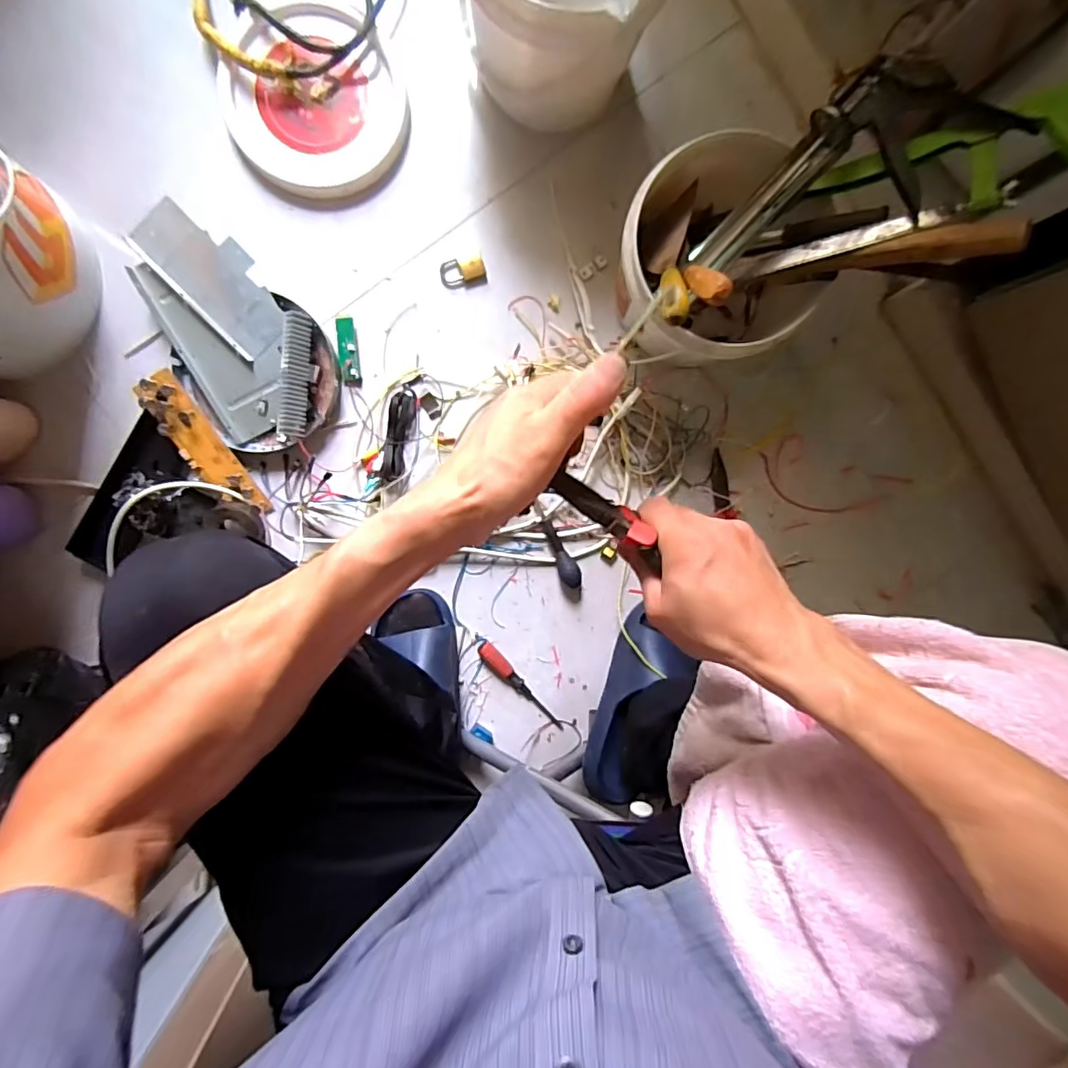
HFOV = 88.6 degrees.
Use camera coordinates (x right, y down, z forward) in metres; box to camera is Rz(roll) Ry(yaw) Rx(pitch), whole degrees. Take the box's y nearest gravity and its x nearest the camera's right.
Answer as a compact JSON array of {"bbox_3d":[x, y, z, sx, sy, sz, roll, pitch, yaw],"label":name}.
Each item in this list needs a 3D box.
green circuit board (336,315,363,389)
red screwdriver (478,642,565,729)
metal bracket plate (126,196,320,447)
[{"bbox_3d":[-0.247,-0.245,0.734,0.026,0.009,0.090,-7,96,-2],"label":"green circuit board"},{"bbox_3d":[-0.015,0.219,0.785,0.170,0.018,0.027,43,92,-6],"label":"red screwdriver"},{"bbox_3d":[-0.387,-0.261,0.703,0.169,0.043,0.300,-33,96,0],"label":"metal bracket plate"}]

